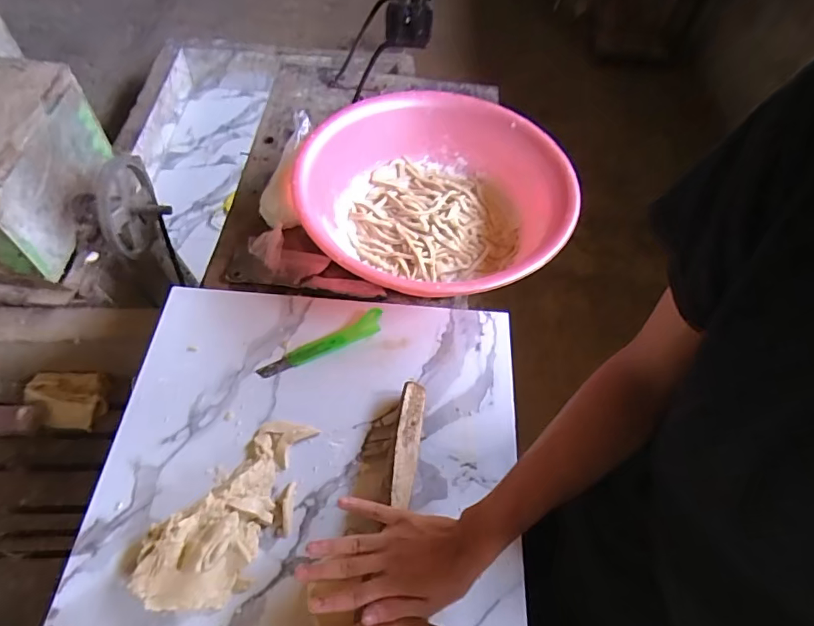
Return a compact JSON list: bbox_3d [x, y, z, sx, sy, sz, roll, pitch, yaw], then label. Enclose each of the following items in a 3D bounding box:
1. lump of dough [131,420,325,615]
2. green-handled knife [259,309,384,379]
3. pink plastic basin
[{"bbox_3d":[-0.188,0.217,0.541,0.111,0.047,0.235,34,62,19],"label":"lump of dough"},{"bbox_3d":[-0.114,0.043,0.669,0.181,0.017,0.035,-24,61,-17],"label":"green-handled knife"},{"bbox_3d":[0.040,-0.172,0.764,0.387,0.121,0.396,1,57,-1],"label":"pink plastic basin"}]

